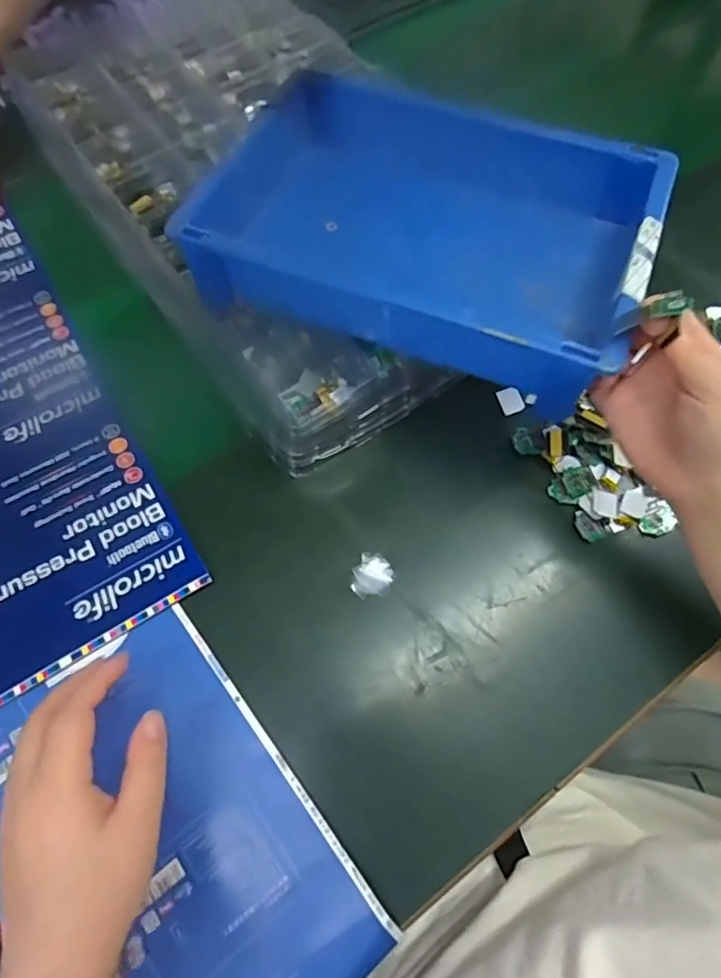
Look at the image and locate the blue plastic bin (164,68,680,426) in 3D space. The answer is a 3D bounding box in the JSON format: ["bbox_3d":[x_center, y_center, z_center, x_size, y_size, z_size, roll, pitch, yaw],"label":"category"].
[{"bbox_3d":[0.052,-0.196,0.418,0.298,0.066,0.217,20,69,11],"label":"blue plastic bin"}]

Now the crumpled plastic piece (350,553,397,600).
[{"bbox_3d":[0.009,0.063,0.413,0.028,0.012,0.034,25,70,13],"label":"crumpled plastic piece"}]

